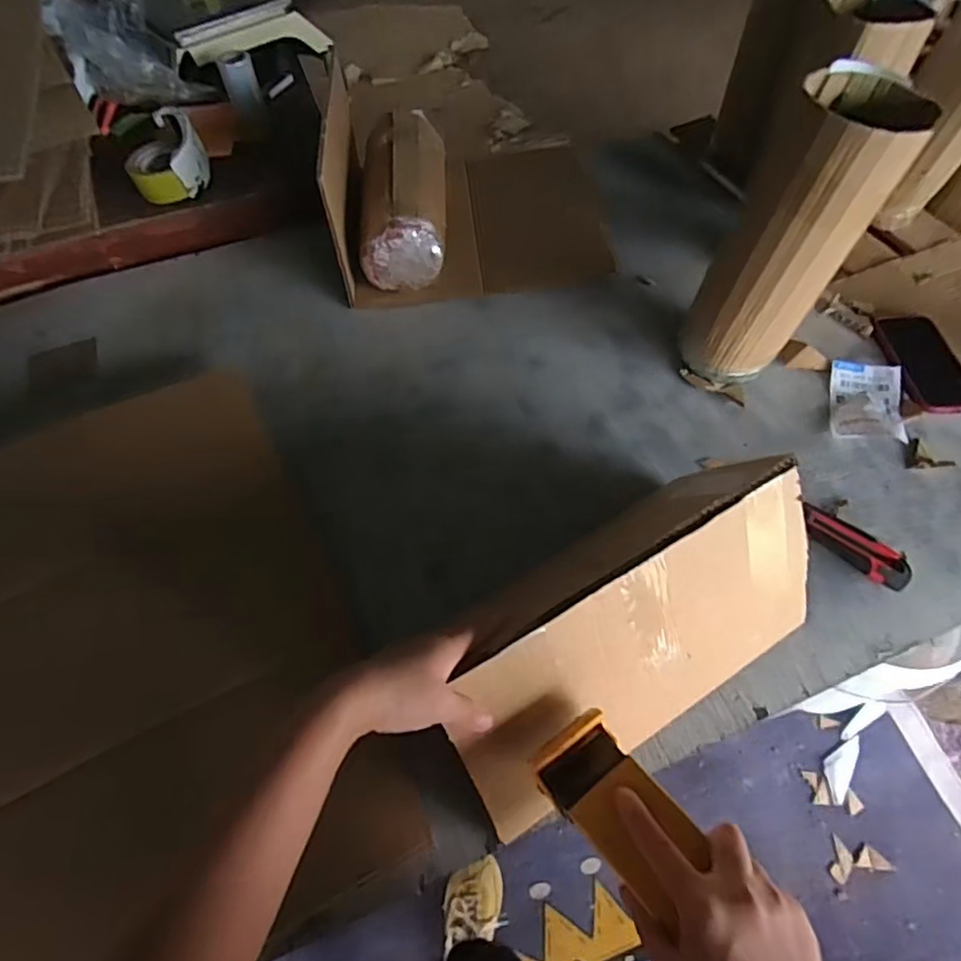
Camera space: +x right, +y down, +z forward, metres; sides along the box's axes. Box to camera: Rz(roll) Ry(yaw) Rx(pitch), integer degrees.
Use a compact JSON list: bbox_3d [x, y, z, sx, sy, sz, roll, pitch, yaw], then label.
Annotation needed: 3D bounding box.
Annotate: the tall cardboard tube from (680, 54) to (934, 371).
[{"bbox_3d":[0.330,-0.248,0.644,0.136,0.309,0.113,19,60,13],"label":"tall cardboard tube"}]

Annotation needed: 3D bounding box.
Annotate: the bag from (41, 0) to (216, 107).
[{"bbox_3d":[-0.604,-0.740,1.000,0.183,0.142,0.174,-27,61,-15],"label":"bag"}]

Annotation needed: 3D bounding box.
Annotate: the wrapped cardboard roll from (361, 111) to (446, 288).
[{"bbox_3d":[-0.110,-0.431,0.891,0.123,0.109,0.305,-3,58,-1],"label":"wrapped cardboard roll"}]

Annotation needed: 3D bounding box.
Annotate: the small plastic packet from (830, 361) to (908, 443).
[{"bbox_3d":[0.476,-0.101,0.725,0.076,0.016,0.120,13,59,9],"label":"small plastic packet"}]

